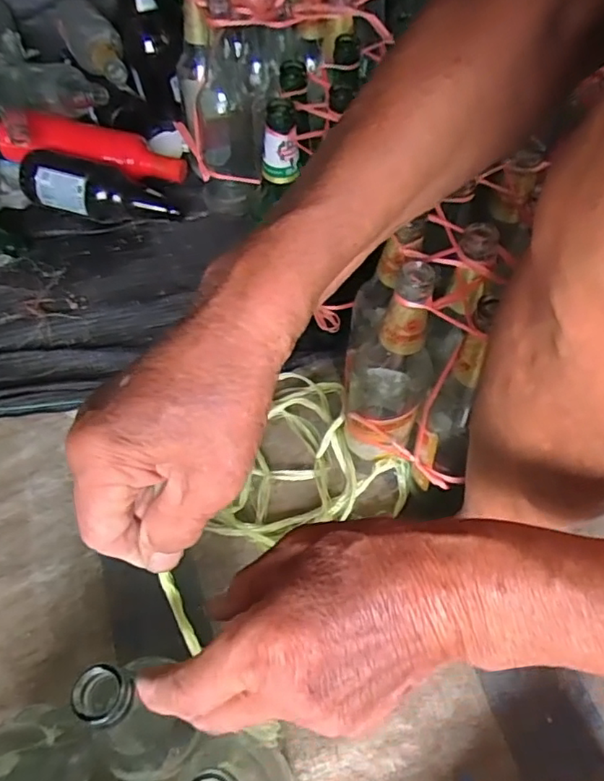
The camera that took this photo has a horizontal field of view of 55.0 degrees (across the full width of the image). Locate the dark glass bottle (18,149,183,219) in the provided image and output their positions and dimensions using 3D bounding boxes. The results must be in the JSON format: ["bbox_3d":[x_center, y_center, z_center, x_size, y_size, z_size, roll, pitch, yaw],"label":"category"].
[{"bbox_3d":[-0.272,-0.276,0.797,0.226,0.069,0.069,7,59,3],"label":"dark glass bottle"}]

